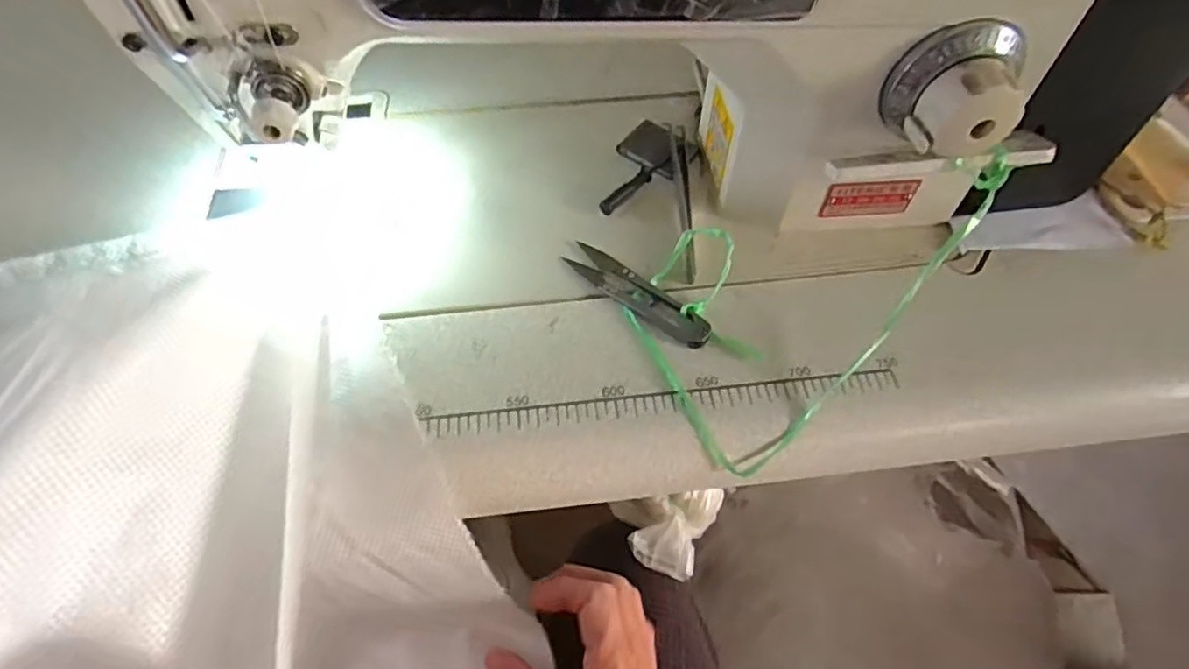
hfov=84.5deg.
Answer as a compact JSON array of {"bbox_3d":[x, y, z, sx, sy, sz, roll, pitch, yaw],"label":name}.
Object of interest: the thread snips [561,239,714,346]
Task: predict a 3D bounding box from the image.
[{"bbox_3d":[0.024,-0.024,0.370,0.096,0.009,0.022,37,63,22],"label":"thread snips"}]

